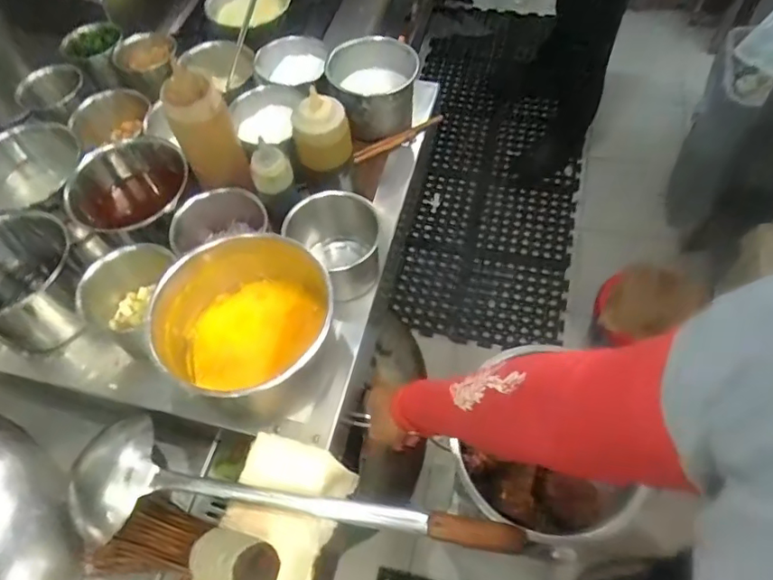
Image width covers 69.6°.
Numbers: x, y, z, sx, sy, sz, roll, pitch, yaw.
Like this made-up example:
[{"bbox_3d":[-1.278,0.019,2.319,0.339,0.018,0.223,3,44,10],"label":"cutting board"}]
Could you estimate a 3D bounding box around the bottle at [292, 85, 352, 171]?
[{"bbox_3d":[-0.083,-0.201,0.692,0.071,0.088,0.060,-13,59,-4],"label":"bottle"}]

